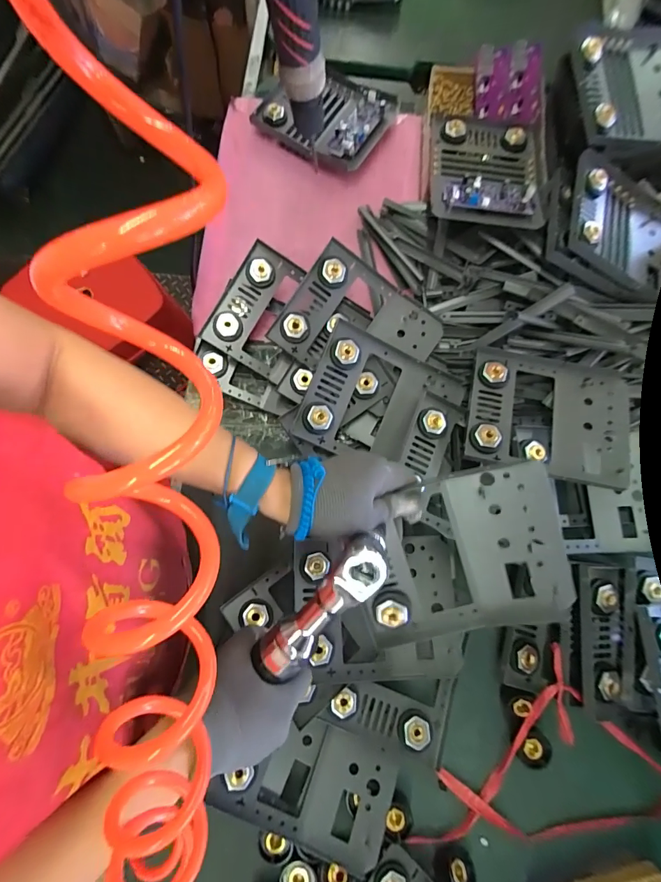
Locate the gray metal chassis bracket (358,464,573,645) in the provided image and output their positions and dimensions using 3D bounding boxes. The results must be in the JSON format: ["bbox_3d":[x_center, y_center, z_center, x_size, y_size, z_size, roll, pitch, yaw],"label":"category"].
[{"bbox_3d":[0.115,0.101,0.377,0.178,0.040,0.155,-9,102,10],"label":"gray metal chassis bracket"}]

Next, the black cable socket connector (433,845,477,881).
[{"bbox_3d":[0.133,0.462,0.437,0.040,0.033,0.034,-12,79,-3],"label":"black cable socket connector"}]

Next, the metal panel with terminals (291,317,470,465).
[{"bbox_3d":[0.065,-0.043,0.495,0.176,0.051,0.154,23,79,4],"label":"metal panel with terminals"}]

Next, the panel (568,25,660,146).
[{"bbox_3d":[0.406,-0.468,0.538,0.202,0.033,0.150,-12,92,-16],"label":"panel"}]

